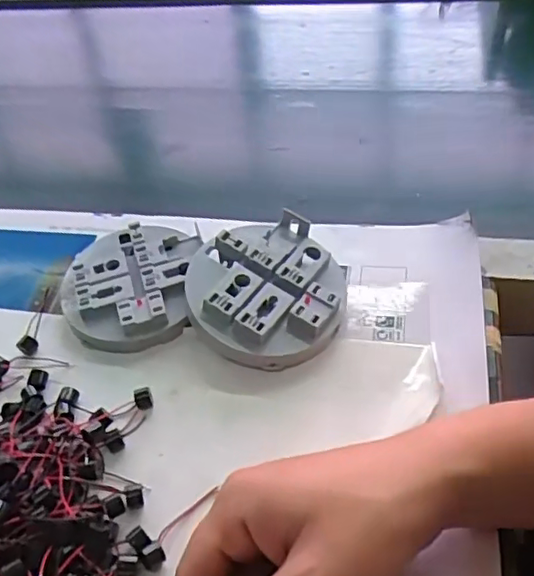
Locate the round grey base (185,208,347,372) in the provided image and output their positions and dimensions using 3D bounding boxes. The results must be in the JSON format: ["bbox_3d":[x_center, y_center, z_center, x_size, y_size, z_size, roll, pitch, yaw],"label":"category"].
[{"bbox_3d":[0.000,0.001,0.390,0.098,0.039,0.101,-3,49,4],"label":"round grey base"}]

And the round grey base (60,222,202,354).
[{"bbox_3d":[-0.096,-0.006,0.422,0.091,0.022,0.107,-2,49,5],"label":"round grey base"}]

